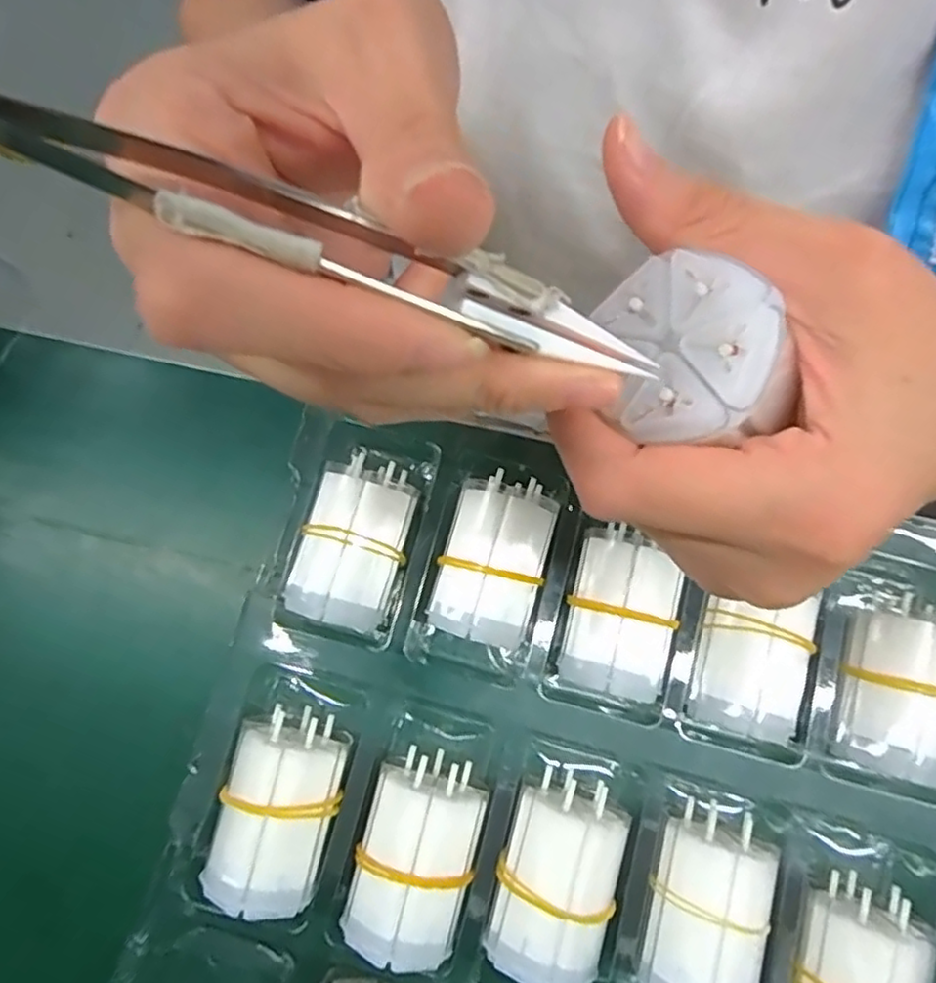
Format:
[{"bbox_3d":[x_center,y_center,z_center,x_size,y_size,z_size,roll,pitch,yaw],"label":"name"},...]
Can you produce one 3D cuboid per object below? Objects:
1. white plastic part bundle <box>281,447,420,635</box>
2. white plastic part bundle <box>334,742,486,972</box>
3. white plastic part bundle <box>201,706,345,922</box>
[{"bbox_3d":[-0.045,0.021,0.263,0.041,0.036,0.063,17,79,5],"label":"white plastic part bundle"},{"bbox_3d":[-0.018,0.129,0.240,0.040,0.040,0.065,17,79,5],"label":"white plastic part bundle"},{"bbox_3d":[-0.068,0.114,0.242,0.039,0.039,0.064,8,79,3],"label":"white plastic part bundle"}]

